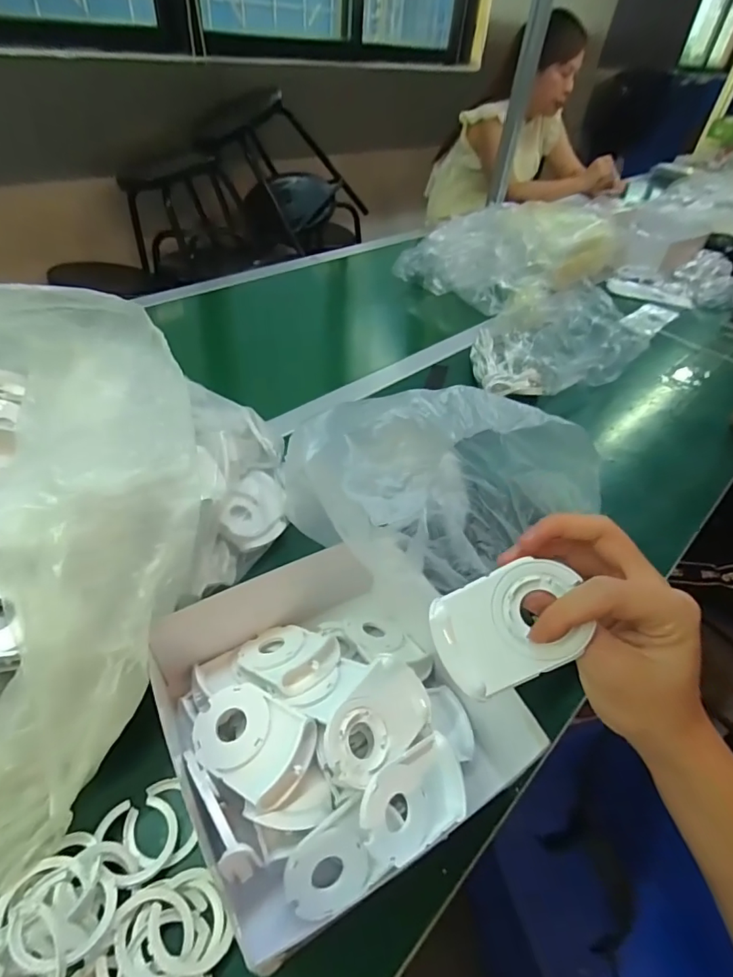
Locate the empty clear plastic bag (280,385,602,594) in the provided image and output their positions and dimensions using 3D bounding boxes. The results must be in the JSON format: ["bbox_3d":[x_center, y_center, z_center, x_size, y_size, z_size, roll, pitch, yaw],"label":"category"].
[{"bbox_3d":[0.067,-0.002,0.409,0.208,0.133,0.132,-20,49,-25],"label":"empty clear plastic bag"}]

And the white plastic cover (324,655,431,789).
[{"bbox_3d":[0.005,0.159,0.331,0.087,0.020,0.056,-37,90,-42],"label":"white plastic cover"}]

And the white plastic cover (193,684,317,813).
[{"bbox_3d":[-0.077,0.165,0.324,0.082,0.025,0.057,25,46,18],"label":"white plastic cover"}]

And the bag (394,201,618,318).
[{"bbox_3d":[0.349,-0.549,1.093,0.302,0.121,0.514,35,50,26],"label":"bag"}]

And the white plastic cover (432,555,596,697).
[{"bbox_3d":[0.077,0.074,0.263,0.078,0.005,0.057,-26,75,9],"label":"white plastic cover"}]

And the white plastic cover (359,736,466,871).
[{"bbox_3d":[0.031,0.205,0.318,0.078,0.017,0.060,-23,90,-42],"label":"white plastic cover"}]

